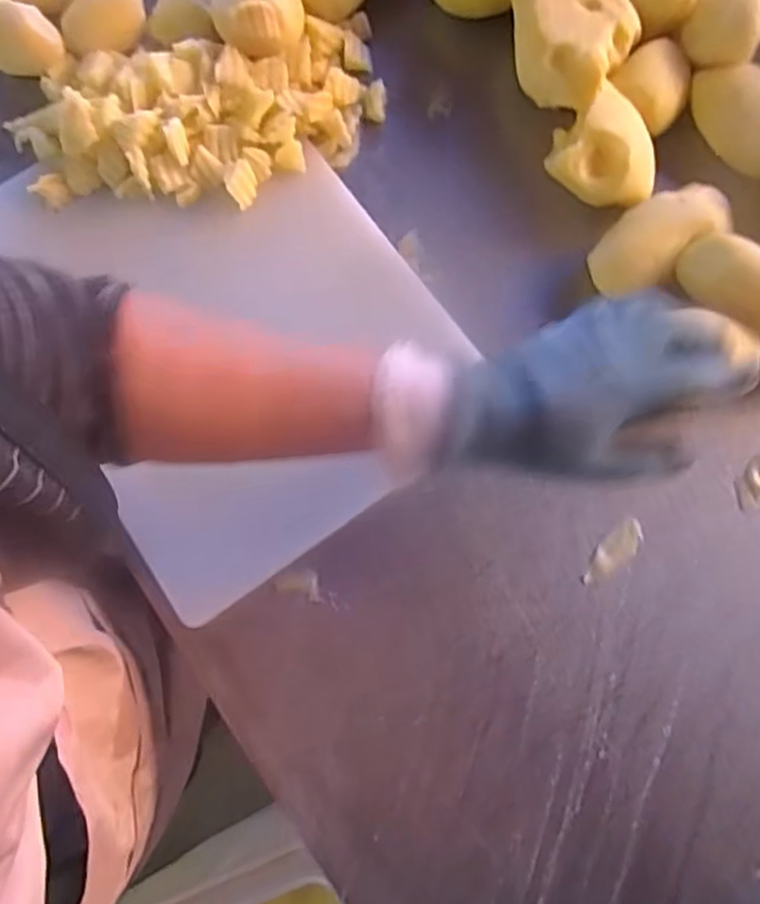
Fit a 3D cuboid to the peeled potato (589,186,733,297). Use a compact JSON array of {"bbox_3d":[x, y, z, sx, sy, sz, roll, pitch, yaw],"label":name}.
[{"bbox_3d":[0.188,-0.143,0.459,0.096,0.041,0.051,-36,79,-7],"label":"peeled potato"}]

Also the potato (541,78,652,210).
[{"bbox_3d":[0.155,-0.203,0.470,0.074,0.052,0.063,24,79,7],"label":"potato"}]

